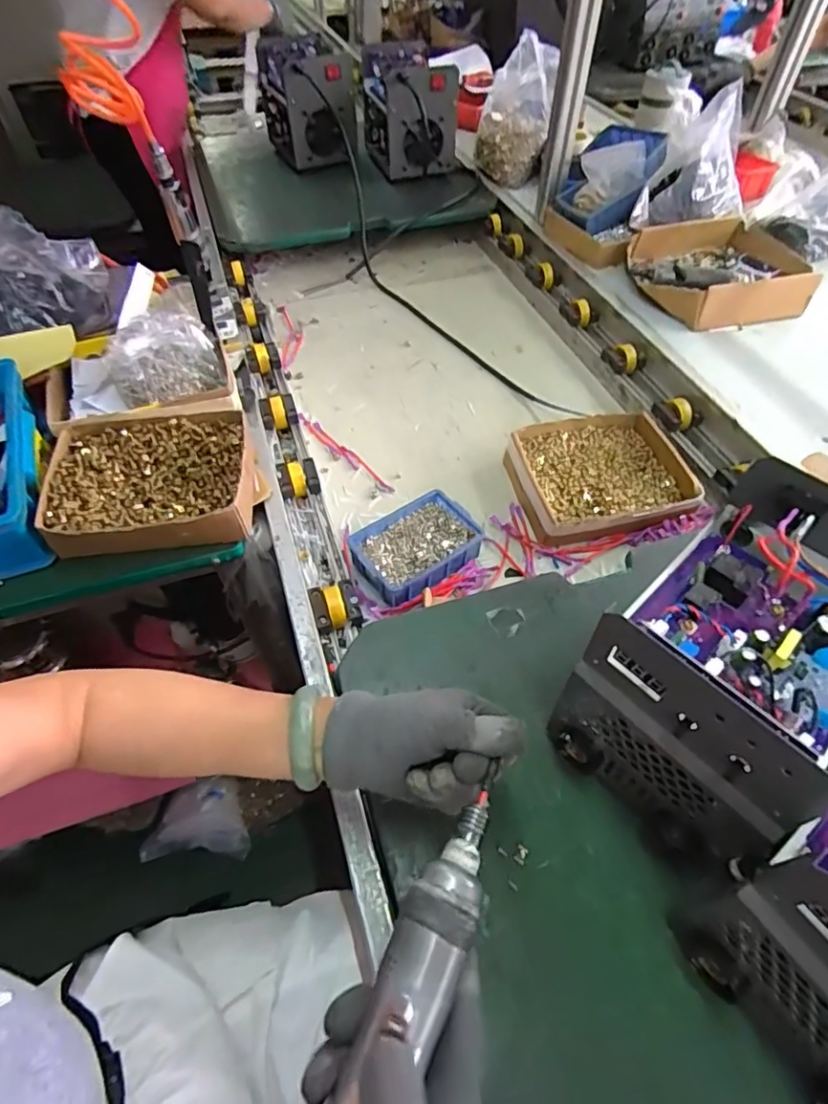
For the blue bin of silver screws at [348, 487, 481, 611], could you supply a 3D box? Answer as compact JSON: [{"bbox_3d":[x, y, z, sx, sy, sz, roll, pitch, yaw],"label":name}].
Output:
[{"bbox_3d":[0.003,-0.004,0.691,0.149,0.050,0.101,-32,59,-22],"label":"blue bin of silver screws"}]

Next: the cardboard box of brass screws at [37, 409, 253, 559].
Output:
[{"bbox_3d":[-0.298,-0.079,0.636,0.216,0.052,0.176,-10,53,-7],"label":"cardboard box of brass screws"}]

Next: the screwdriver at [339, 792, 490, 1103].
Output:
[{"bbox_3d":[-0.016,0.249,0.261,0.038,0.033,0.259,21,56,15],"label":"screwdriver"}]

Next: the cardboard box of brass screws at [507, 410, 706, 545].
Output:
[{"bbox_3d":[0.252,-0.108,0.766,0.225,0.045,0.207,-6,53,-5],"label":"cardboard box of brass screws"}]

